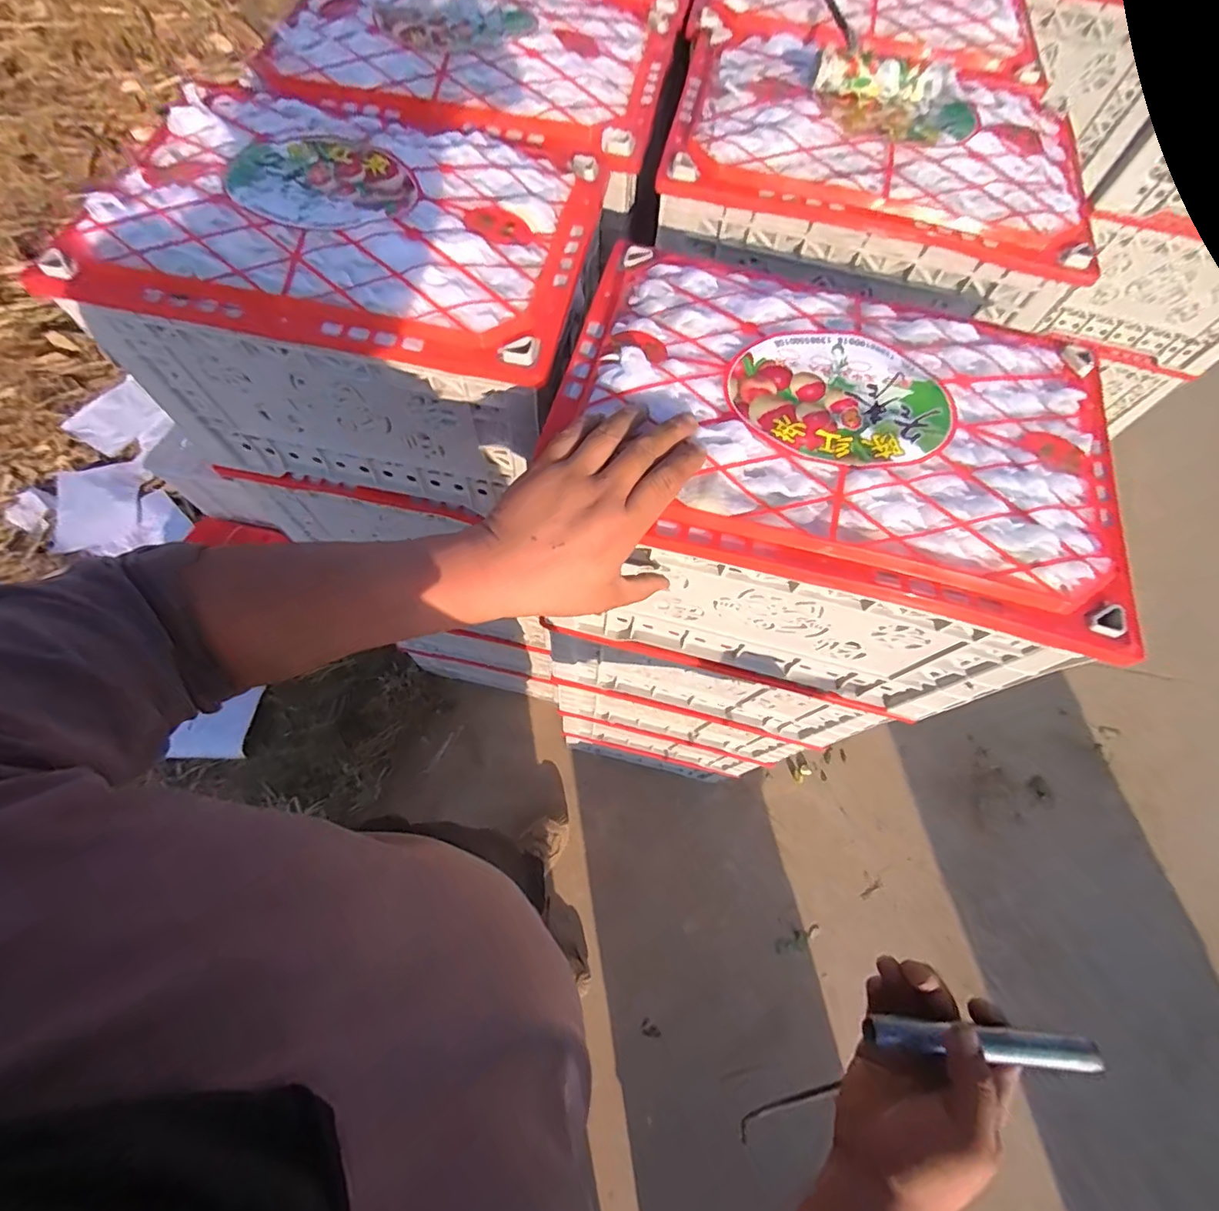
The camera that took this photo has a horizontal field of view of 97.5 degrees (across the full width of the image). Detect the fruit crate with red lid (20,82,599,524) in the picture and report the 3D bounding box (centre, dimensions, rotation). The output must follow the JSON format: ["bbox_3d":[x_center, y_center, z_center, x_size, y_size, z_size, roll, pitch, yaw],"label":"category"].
[{"bbox_3d":[-0.236,-0.299,0.553,0.404,0.241,0.254,9,69,3],"label":"fruit crate with red lid"}]

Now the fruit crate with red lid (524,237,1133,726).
[{"bbox_3d":[0.161,-0.089,0.491,0.406,0.248,0.240,16,69,3],"label":"fruit crate with red lid"}]

